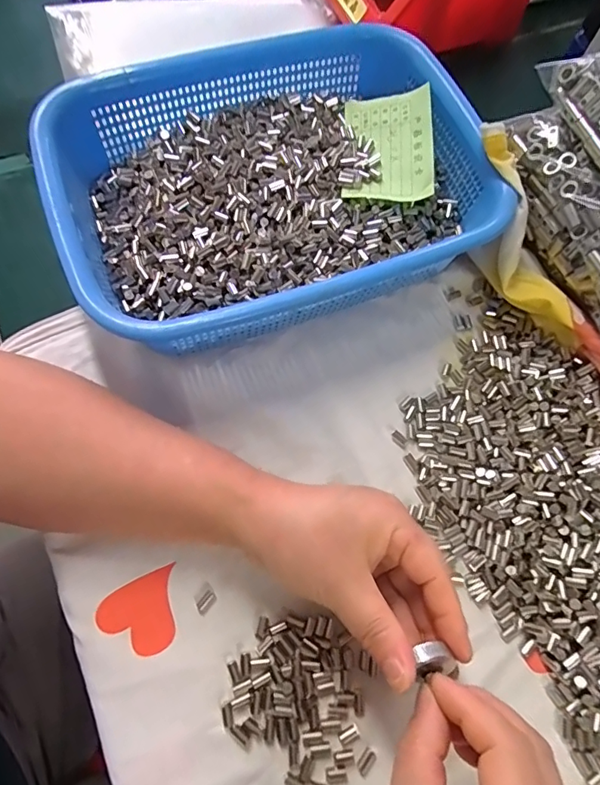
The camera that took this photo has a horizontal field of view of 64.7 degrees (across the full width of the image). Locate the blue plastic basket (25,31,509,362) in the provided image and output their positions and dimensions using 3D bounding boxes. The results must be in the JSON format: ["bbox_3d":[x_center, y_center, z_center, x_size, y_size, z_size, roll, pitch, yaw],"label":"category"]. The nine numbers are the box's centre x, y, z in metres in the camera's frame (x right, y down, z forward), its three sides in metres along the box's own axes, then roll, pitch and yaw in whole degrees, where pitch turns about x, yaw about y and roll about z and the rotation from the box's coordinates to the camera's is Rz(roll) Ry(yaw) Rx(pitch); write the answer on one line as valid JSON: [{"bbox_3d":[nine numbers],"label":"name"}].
[{"bbox_3d":[-0.017,-0.140,0.336,0.281,0.074,0.209,-22,72,-10],"label":"blue plastic basket"}]

